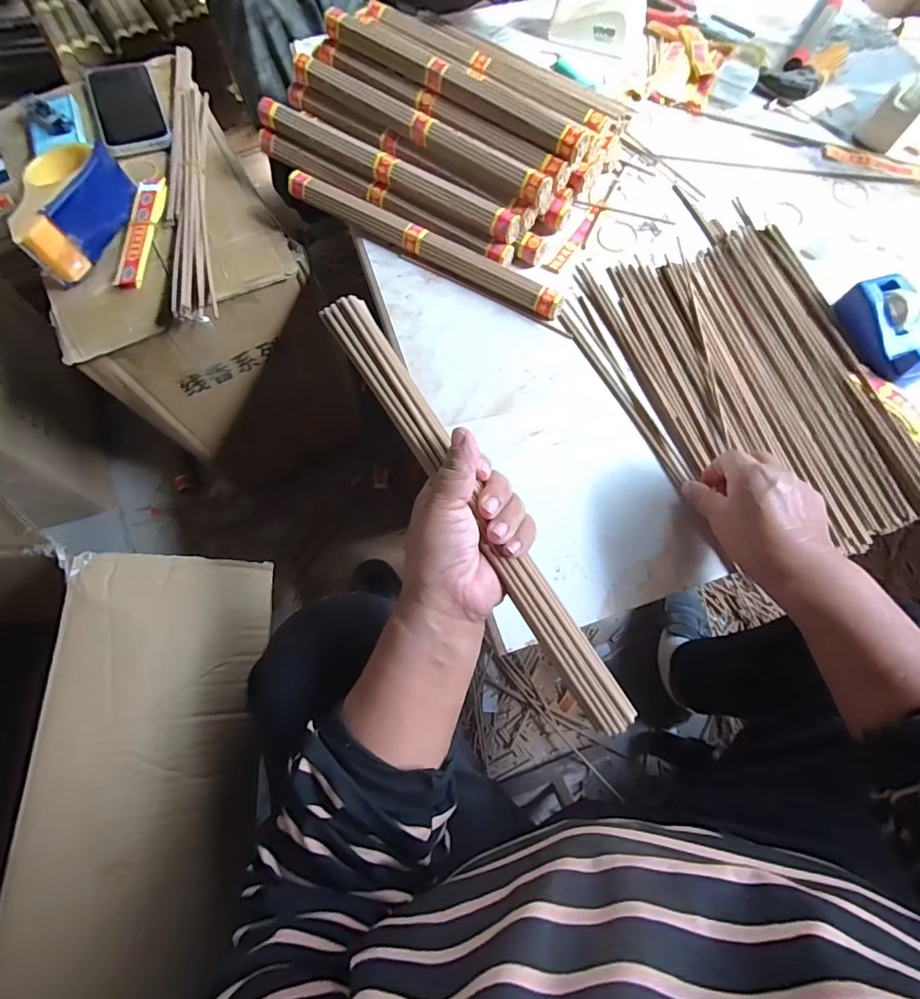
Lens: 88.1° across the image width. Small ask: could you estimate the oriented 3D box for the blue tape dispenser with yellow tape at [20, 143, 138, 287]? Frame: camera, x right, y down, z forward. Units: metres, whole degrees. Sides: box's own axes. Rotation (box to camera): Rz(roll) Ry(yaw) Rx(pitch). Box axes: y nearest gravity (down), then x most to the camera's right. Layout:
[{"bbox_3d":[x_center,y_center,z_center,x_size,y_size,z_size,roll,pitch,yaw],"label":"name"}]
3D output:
[{"bbox_3d":[-0.417,-0.319,0.513,0.083,0.052,0.164,-3,71,-2],"label":"blue tape dispenser with yellow tape"}]

